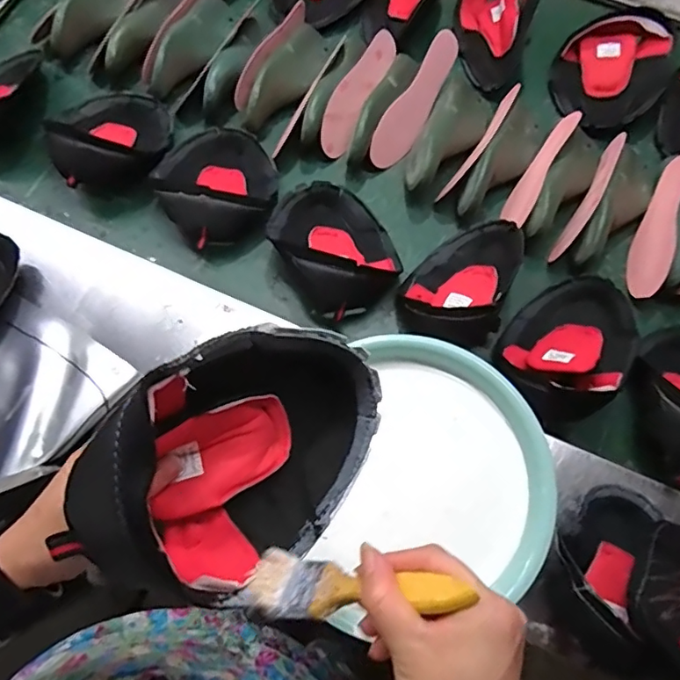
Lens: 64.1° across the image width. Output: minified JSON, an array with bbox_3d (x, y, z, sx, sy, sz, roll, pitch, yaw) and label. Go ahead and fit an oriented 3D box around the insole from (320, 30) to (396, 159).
[{"bbox_3d":[0.027,-0.397,0.858,0.014,0.063,0.223,19,80,54],"label":"insole"}]

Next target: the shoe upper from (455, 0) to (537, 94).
[{"bbox_3d":[0.253,-0.526,0.893,0.125,0.092,0.208,12,72,5],"label":"shoe upper"}]

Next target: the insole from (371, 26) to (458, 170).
[{"bbox_3d":[0.117,-0.368,0.841,0.064,0.006,0.216,27,99,-28],"label":"insole"}]

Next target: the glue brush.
[{"bbox_3d":[0.005,0.142,0.312,0.143,0.023,0.036,-16,66,35],"label":"glue brush"}]

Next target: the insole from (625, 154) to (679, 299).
[{"bbox_3d":[0.460,-0.165,0.781,0.008,0.074,0.216,21,85,-18],"label":"insole"}]

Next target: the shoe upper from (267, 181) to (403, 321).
[{"bbox_3d":[-0.009,-0.143,0.776,0.156,0.075,0.197,-32,74,-9],"label":"shoe upper"}]

